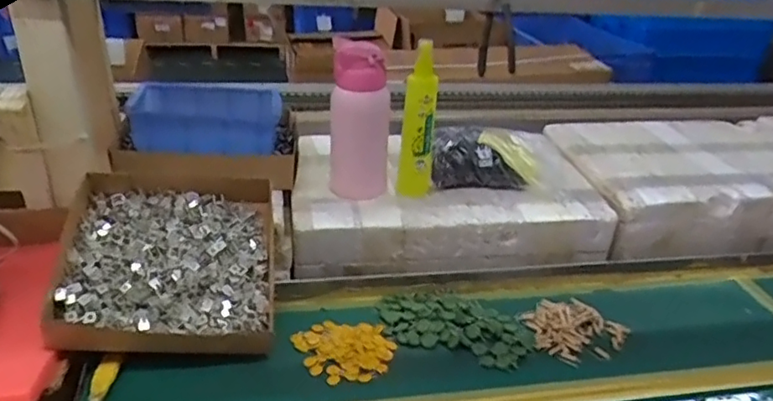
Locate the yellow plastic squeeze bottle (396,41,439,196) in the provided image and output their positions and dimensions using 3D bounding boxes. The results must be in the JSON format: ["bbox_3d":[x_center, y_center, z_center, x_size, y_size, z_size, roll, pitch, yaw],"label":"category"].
[{"bbox_3d":[0.045,-0.101,0.780,0.048,0.202,0.036,10,29,5],"label":"yellow plastic squeeze bottle"}]

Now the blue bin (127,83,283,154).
[{"bbox_3d":[-0.250,-0.116,0.820,0.193,0.051,0.121,-3,30,-17],"label":"blue bin"}]

